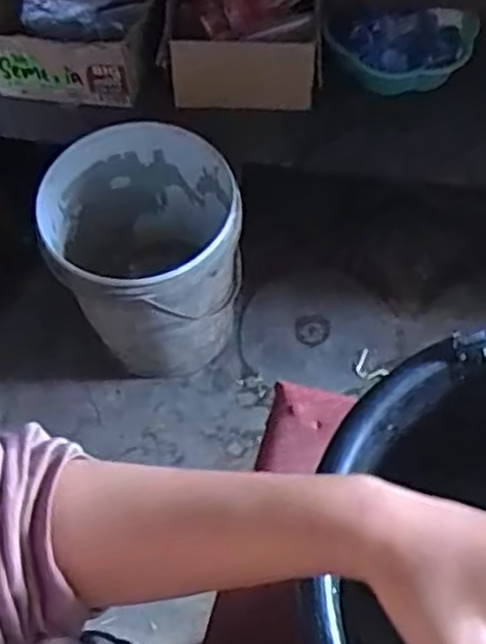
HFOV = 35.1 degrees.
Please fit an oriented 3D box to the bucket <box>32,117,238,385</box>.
[{"bbox_3d":[-0.153,-0.104,1.295,0.292,0.336,0.294,-1,62,2],"label":"bucket"}]

